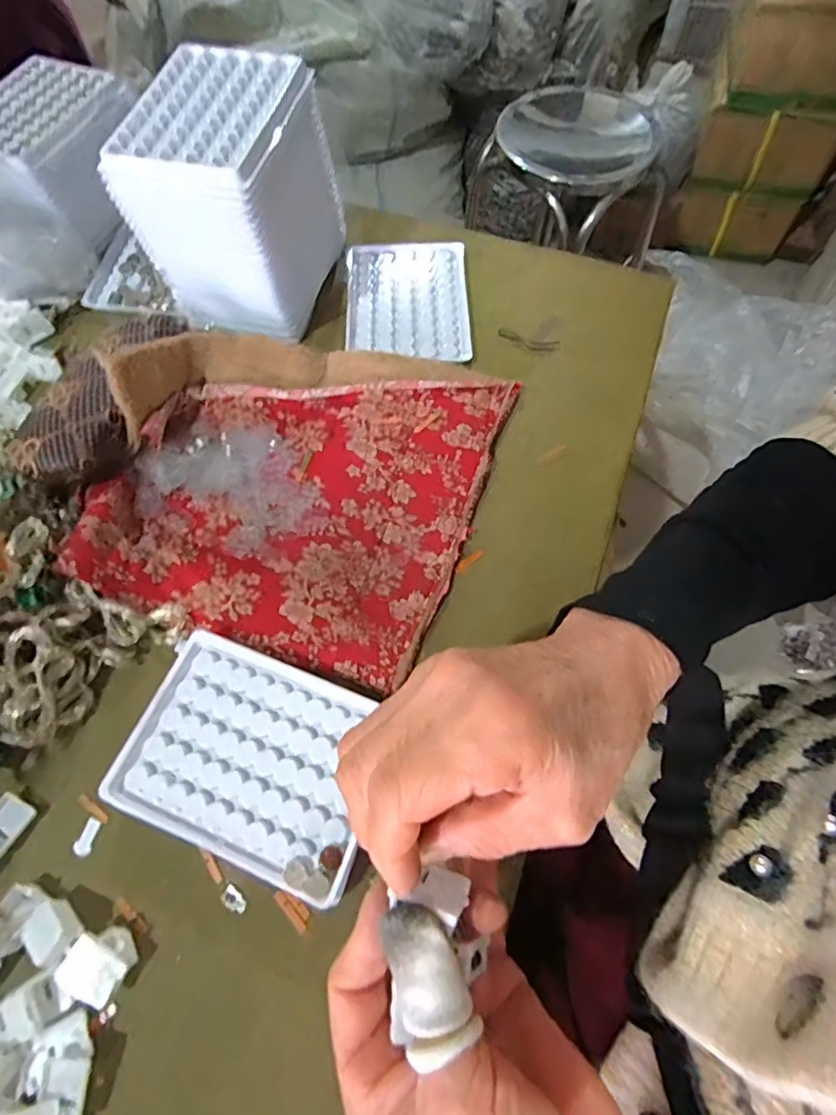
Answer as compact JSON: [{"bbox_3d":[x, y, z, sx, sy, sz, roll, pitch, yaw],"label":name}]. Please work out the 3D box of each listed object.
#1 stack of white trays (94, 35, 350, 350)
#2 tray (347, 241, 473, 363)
[{"bbox_3d":[-0.125,-0.255,0.399,0.101,0.125,0.139,10,65,5],"label":"stack of white trays"},{"bbox_3d":[-0.007,-0.205,0.444,0.094,0.009,0.128,-1,64,0],"label":"tray"}]

